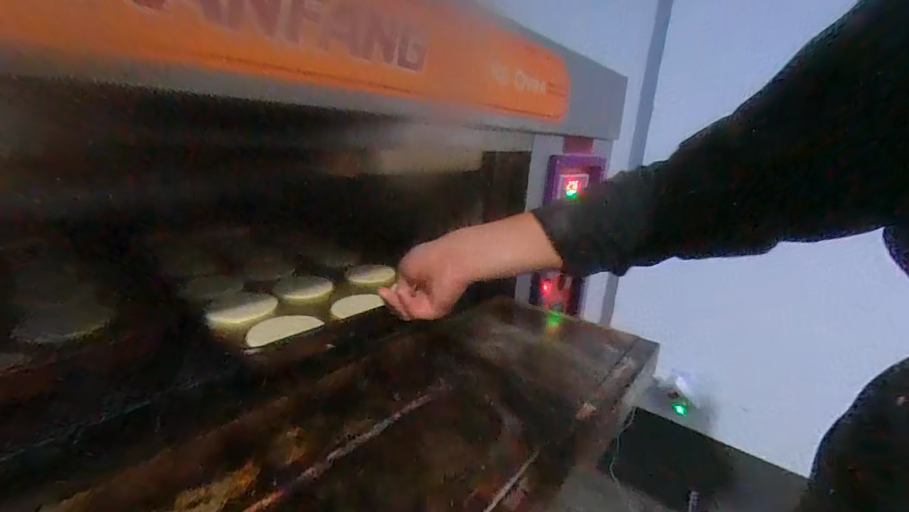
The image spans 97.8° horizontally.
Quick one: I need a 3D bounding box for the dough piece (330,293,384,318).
[{"bbox_3d":[-0.151,0.074,0.606,0.074,0.017,0.036,-8,20,-34],"label":"dough piece"}]

